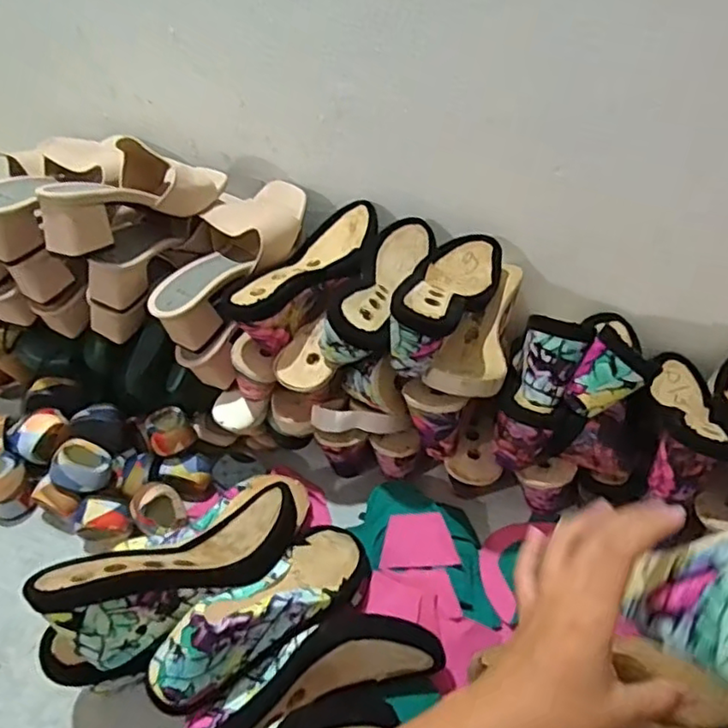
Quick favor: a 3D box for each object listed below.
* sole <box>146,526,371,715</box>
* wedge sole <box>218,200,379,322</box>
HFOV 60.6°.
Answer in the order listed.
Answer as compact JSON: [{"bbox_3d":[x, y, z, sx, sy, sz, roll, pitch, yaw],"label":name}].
[{"bbox_3d":[-0.080,0.217,0.565,0.085,0.080,0.232,35,40,32],"label":"sole"},{"bbox_3d":[-0.068,-0.107,0.691,0.087,0.055,0.231,29,53,28],"label":"wedge sole"}]

